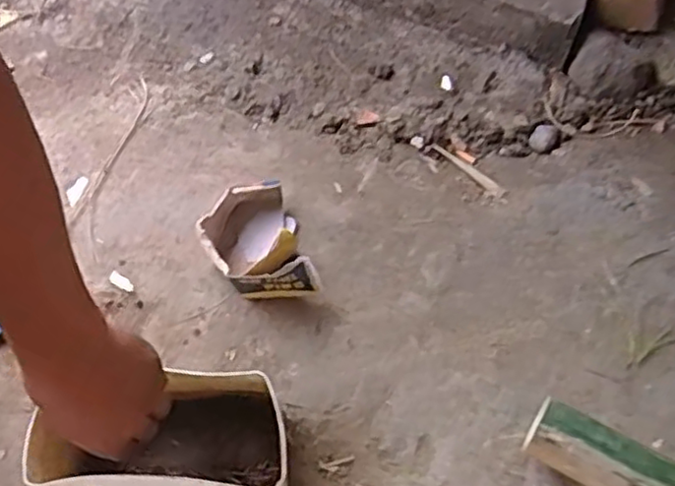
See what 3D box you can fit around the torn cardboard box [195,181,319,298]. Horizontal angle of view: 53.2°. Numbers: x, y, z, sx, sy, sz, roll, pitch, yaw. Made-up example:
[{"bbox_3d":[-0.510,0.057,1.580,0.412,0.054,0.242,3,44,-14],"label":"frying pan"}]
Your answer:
[{"bbox_3d":[-0.085,0.005,0.700,0.096,0.070,0.134,-18,61,-7],"label":"torn cardboard box"}]

